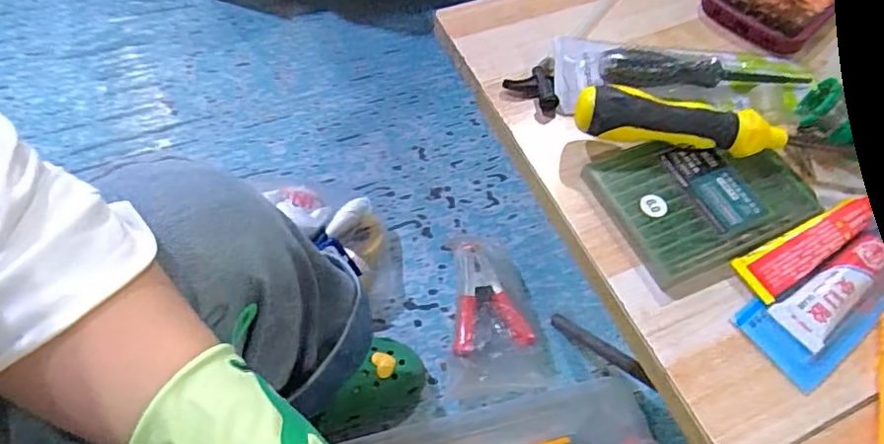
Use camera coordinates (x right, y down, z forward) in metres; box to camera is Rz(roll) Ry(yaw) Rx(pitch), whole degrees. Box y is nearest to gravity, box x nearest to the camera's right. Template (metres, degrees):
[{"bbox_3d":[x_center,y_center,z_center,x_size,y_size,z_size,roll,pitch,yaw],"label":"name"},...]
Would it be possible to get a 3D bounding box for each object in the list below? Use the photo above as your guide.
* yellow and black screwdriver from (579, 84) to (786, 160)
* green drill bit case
[{"bbox_3d":[0.138,-0.060,0.340,0.116,0.026,0.027,7,57,1],"label":"yellow and black screwdriver"},{"bbox_3d":[0.152,-0.018,0.341,0.110,0.010,0.084,-21,61,-17],"label":"green drill bit case"}]

